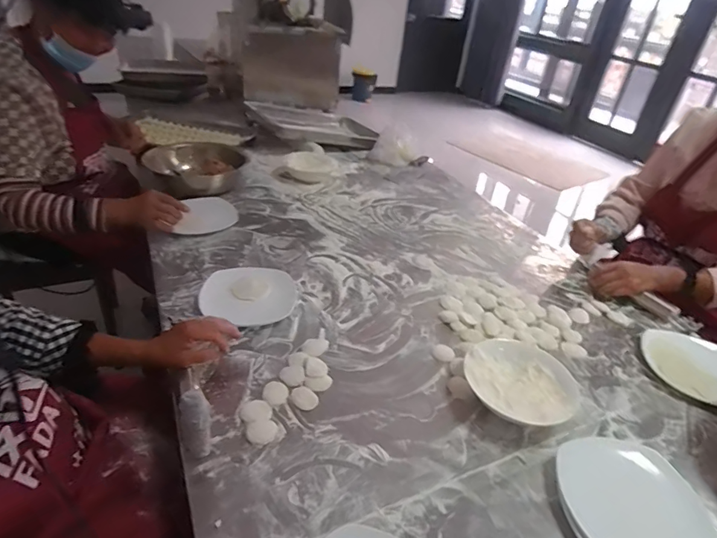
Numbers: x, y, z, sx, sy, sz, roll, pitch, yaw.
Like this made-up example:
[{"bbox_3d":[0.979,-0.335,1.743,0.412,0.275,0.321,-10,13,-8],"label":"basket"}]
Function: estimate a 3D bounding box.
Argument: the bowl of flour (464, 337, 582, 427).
[{"bbox_3d":[0.261,0.185,0.729,0.166,0.052,0.165,3,35,-2],"label":"bowl of flour"}]

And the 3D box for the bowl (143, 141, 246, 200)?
[{"bbox_3d":[-0.453,-0.293,1.311,0.280,0.094,0.280,3,35,-2],"label":"bowl"}]

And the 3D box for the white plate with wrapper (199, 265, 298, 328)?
[{"bbox_3d":[-0.215,0.046,0.891,0.178,0.021,0.178,3,35,-2],"label":"white plate with wrapper"}]

